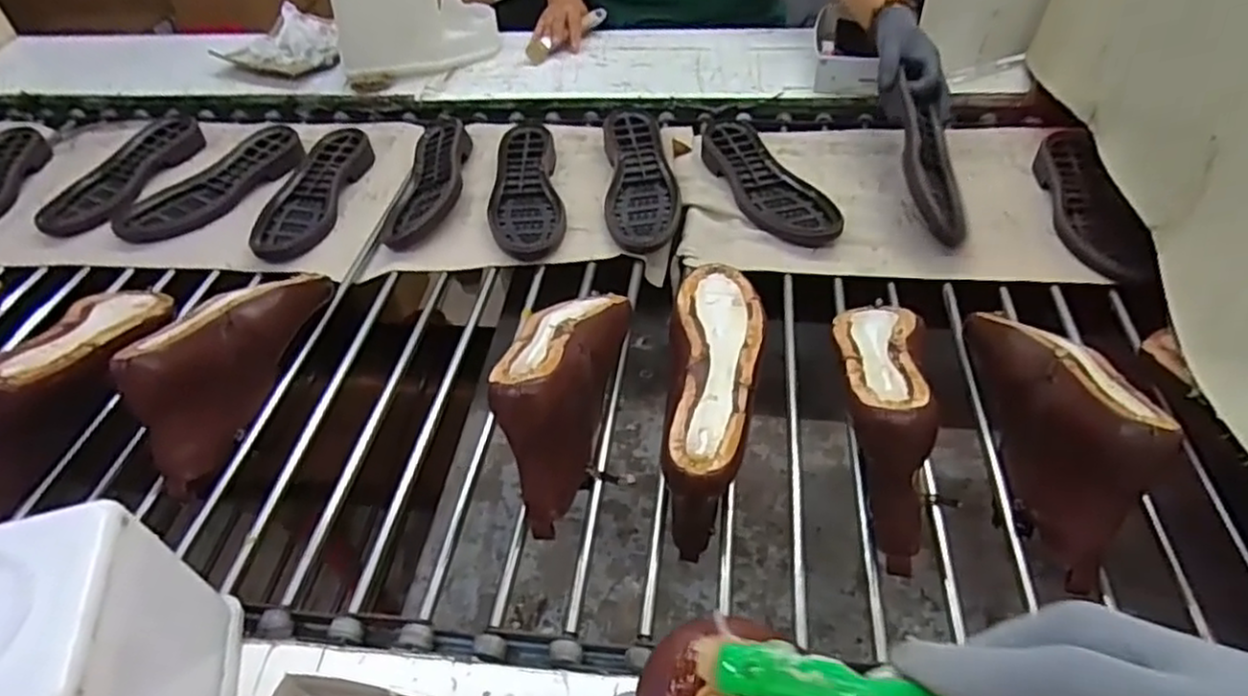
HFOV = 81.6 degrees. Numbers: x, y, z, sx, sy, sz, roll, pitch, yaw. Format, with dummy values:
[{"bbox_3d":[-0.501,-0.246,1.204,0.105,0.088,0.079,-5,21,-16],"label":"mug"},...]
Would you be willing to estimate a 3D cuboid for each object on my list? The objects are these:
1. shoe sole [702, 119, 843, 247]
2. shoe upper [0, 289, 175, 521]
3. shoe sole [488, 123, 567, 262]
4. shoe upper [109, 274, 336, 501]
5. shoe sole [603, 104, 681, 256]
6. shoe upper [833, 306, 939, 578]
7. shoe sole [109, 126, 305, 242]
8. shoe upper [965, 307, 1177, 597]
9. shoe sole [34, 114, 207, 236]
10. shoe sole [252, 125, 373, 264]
[{"bbox_3d":[0.175,-0.209,0.920,0.078,0.031,0.257,-20,49,-13],"label":"shoe sole"},{"bbox_3d":[-0.537,0.018,0.704,0.088,0.122,0.266,-1,47,4],"label":"shoe upper"},{"bbox_3d":[-0.129,-0.208,0.937,0.091,0.027,0.252,-9,47,-3],"label":"shoe sole"},{"bbox_3d":[-0.393,-0.002,0.719,0.073,0.111,0.272,7,48,11],"label":"shoe upper"},{"bbox_3d":[0.021,-0.225,0.936,0.089,0.033,0.253,-4,47,2],"label":"shoe sole"},{"bbox_3d":[0.219,0.045,0.616,0.076,0.121,0.257,7,48,12],"label":"shoe upper"},{"bbox_3d":[-0.564,-0.227,0.995,0.107,0.026,0.258,34,58,31],"label":"shoe sole"},{"bbox_3d":[0.369,0.049,0.597,0.080,0.121,0.260,2,48,7],"label":"shoe upper"},{"bbox_3d":[-0.711,-0.257,1.038,0.095,0.027,0.268,9,49,13],"label":"shoe sole"},{"bbox_3d":[-0.418,-0.211,0.967,0.101,0.028,0.253,1,47,6],"label":"shoe sole"}]

